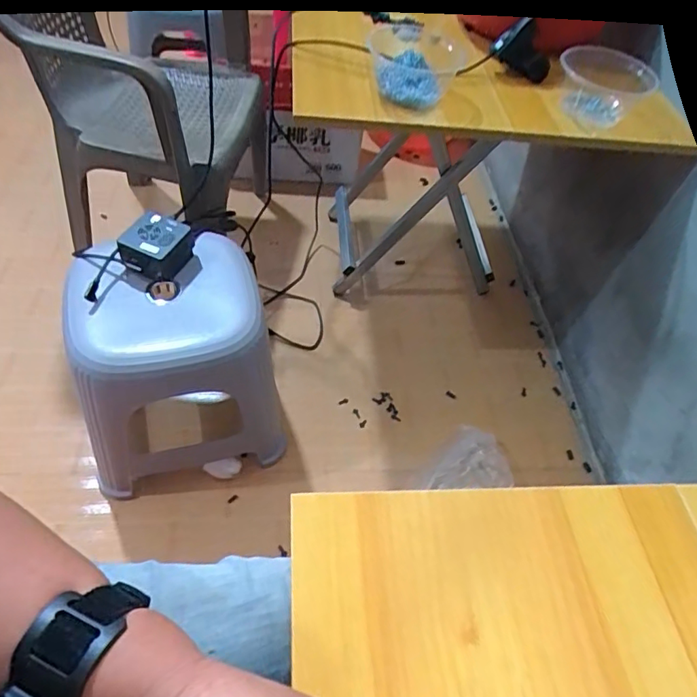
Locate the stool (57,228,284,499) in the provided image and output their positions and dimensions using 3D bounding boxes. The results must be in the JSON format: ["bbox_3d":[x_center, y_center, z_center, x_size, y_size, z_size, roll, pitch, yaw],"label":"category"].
[{"bbox_3d":[-0.271,0.030,0.802,0.272,0.306,0.258,-15,57,-19],"label":"stool"}]

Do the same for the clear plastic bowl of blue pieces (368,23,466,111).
[{"bbox_3d":[0.099,-0.395,0.728,0.106,0.092,0.117,26,54,11],"label":"clear plastic bowl of blue pieces"}]

